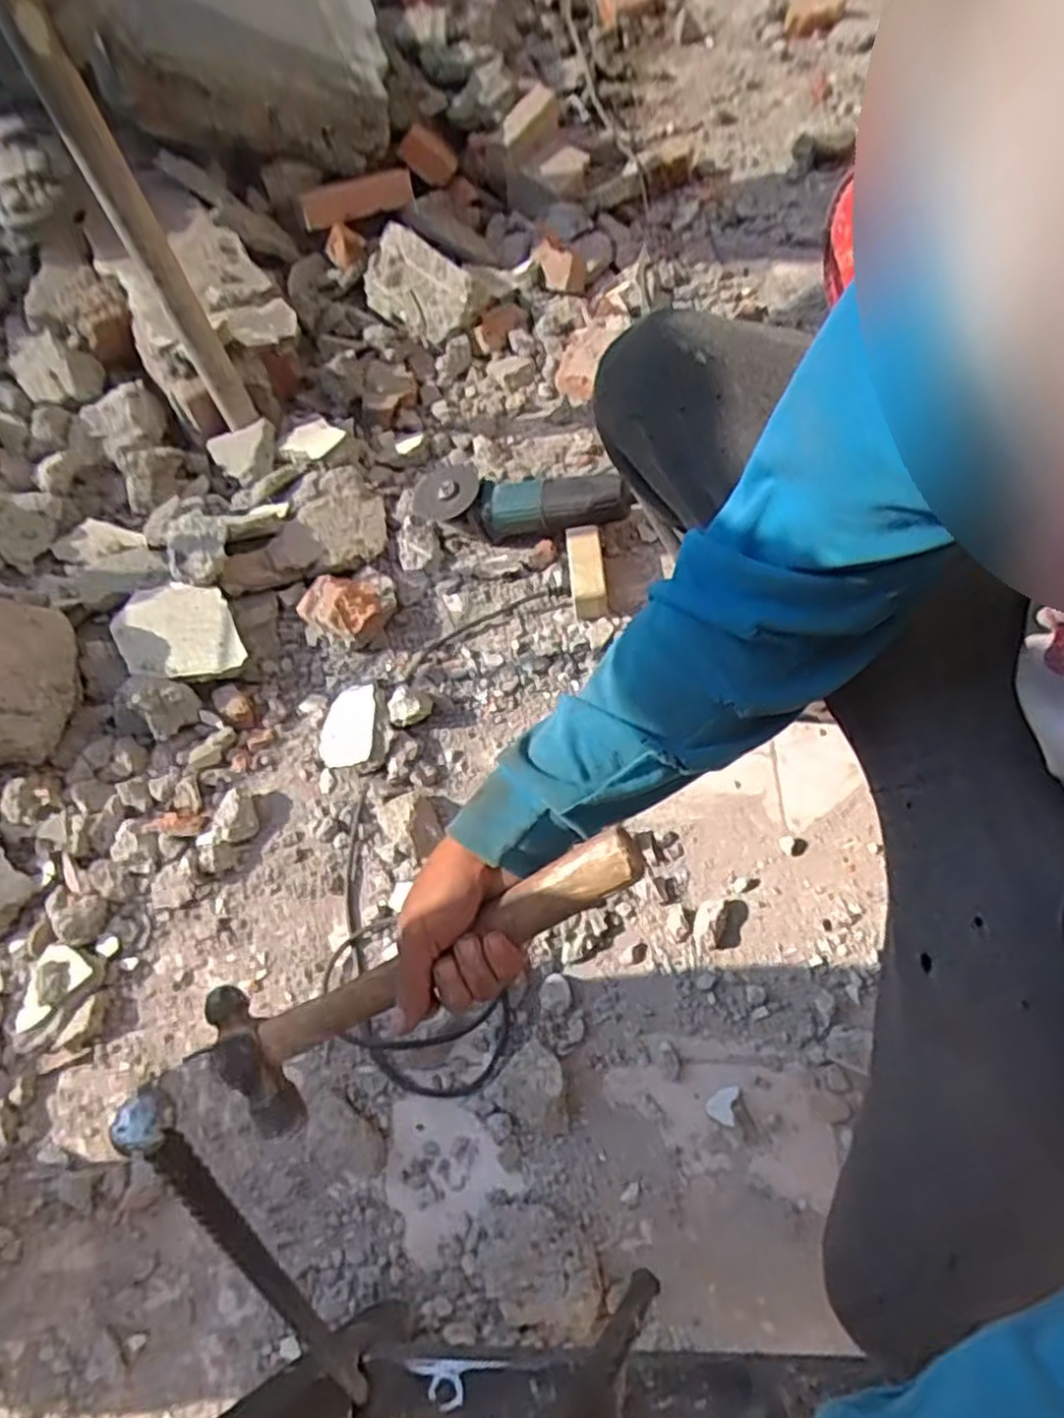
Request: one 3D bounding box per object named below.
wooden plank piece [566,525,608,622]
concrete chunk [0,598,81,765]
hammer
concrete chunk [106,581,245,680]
[{"bbox_3d":[0.065,-0.165,0.924,0.042,0.055,0.108,-7,62,4],"label":"wooden plank piece"},{"bbox_3d":[-0.583,-0.031,0.840,0.097,0.124,0.201,4,63,9],"label":"concrete chunk"},{"bbox_3d":[-0.070,0.158,0.466,0.316,0.033,0.091,-33,65,17],"label":"hammer"},{"bbox_3d":[-0.421,-0.088,0.921,0.129,0.043,0.149,-28,63,-8],"label":"concrete chunk"}]

